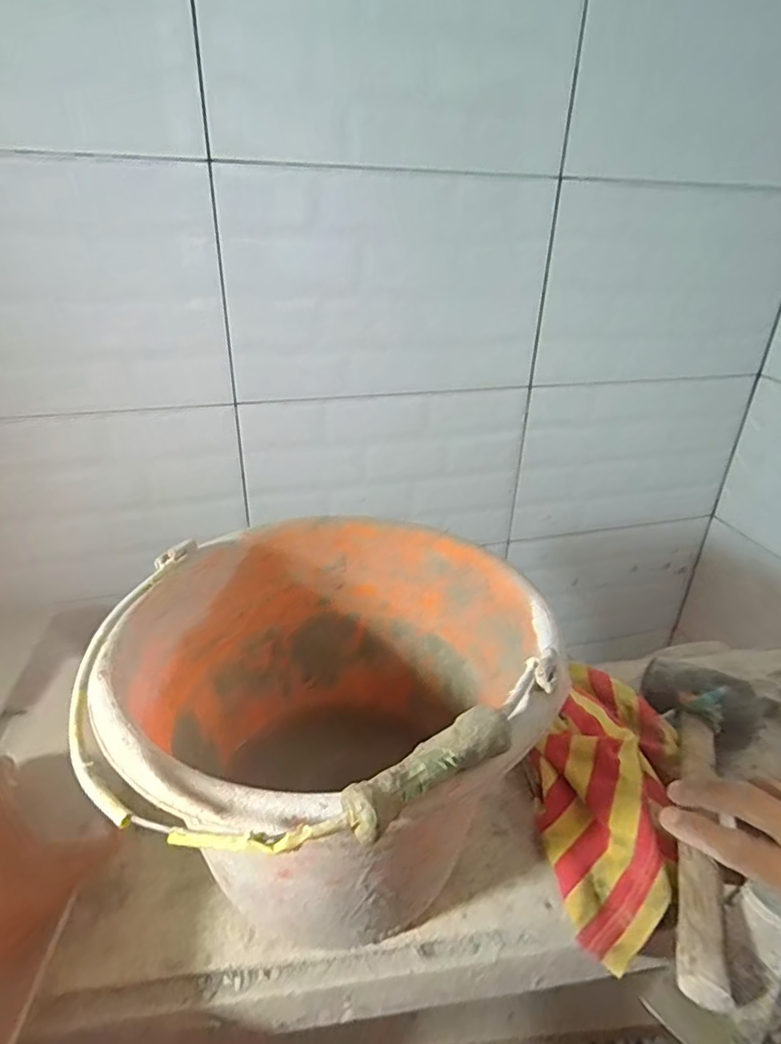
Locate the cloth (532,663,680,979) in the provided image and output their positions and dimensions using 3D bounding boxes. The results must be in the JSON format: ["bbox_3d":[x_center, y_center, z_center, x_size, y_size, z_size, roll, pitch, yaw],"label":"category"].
[{"bbox_3d":[0.169,0.196,0.432,0.116,0.060,0.226,11,43,16],"label":"cloth"}]

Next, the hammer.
[{"bbox_3d":[0.223,0.196,0.422,0.095,0.051,0.302,17,26,26],"label":"hammer"}]

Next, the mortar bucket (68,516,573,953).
[{"bbox_3d":[-0.035,0.133,0.388,0.271,0.221,0.258,2,29,-1],"label":"mortar bucket"}]

